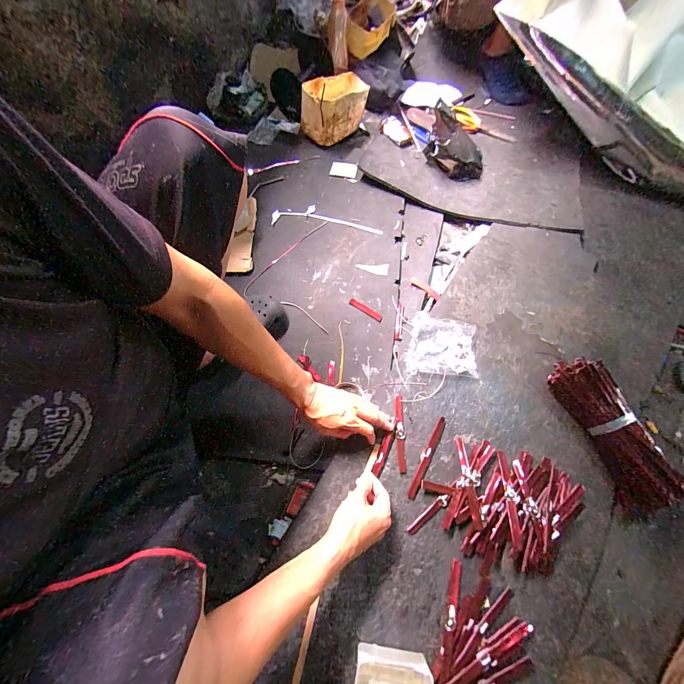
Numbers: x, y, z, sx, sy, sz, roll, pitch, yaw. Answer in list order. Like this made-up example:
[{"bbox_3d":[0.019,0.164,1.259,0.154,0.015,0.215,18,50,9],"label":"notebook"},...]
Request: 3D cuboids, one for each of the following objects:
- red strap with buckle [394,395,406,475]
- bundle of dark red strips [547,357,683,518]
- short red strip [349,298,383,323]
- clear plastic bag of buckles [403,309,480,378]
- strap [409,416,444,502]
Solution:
[{"bbox_3d":[0.108,0.168,0.546,0.018,0.008,0.138,2,68,0],"label":"red strap with buckle"},{"bbox_3d":[0.471,0.158,0.522,0.075,0.067,0.263,-16,68,-7],"label":"bundle of dark red strips"},{"bbox_3d":[0.053,-0.071,0.651,0.083,0.004,0.016,33,71,12],"label":"short red strip"},{"bbox_3d":[0.205,0.006,0.608,0.148,0.035,0.122,4,68,1],"label":"clear plastic bag of buckles"},{"bbox_3d":[0.154,0.207,0.534,0.017,0.004,0.153,26,70,10],"label":"strap"}]

